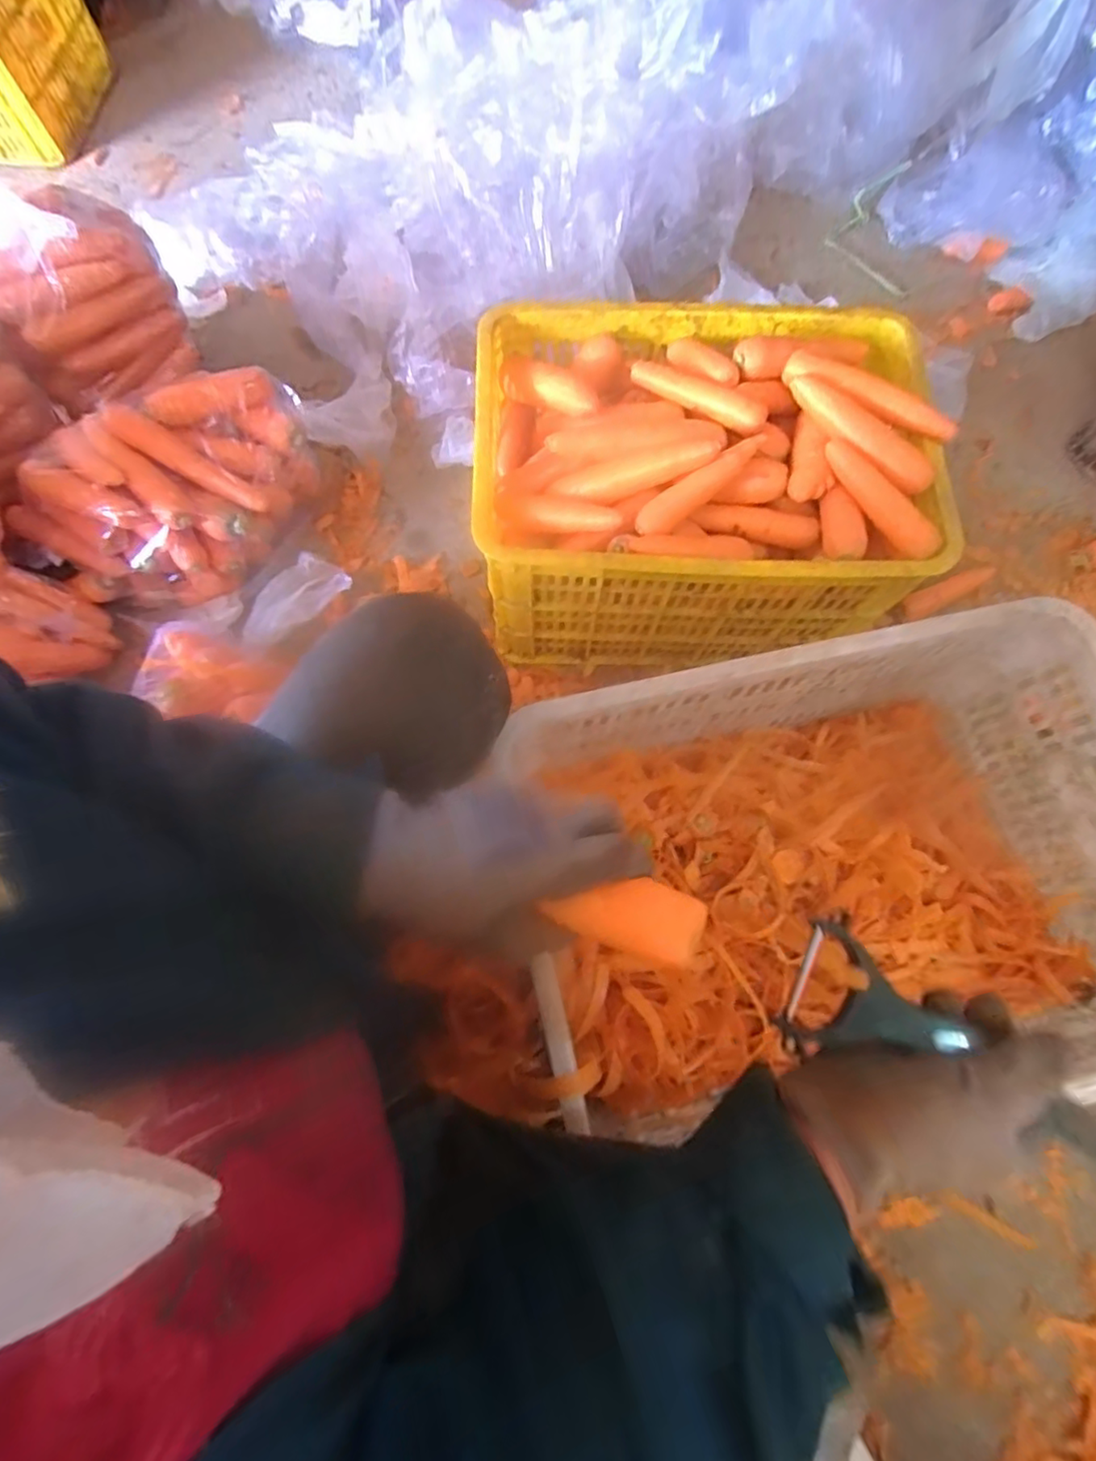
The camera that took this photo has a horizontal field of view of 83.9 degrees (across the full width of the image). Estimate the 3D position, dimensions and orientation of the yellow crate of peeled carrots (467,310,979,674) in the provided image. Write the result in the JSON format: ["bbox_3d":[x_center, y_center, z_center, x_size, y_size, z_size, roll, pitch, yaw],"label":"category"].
[{"bbox_3d":[0.184,-0.311,0.819,0.519,0.280,0.371,-2,73,-1],"label":"yellow crate of peeled carrots"}]

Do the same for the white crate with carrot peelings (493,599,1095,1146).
[{"bbox_3d":[0.293,0.148,0.659,0.610,0.265,0.424,-10,73,-3],"label":"white crate with carrot peelings"}]

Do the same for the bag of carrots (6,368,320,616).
[{"bbox_3d":[-0.531,-0.322,0.890,0.408,0.212,0.206,-25,75,-8],"label":"bag of carrots"}]

